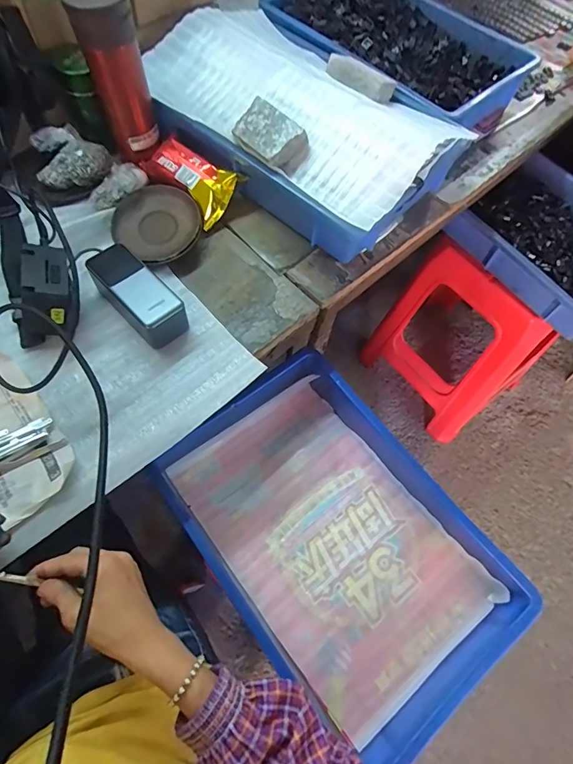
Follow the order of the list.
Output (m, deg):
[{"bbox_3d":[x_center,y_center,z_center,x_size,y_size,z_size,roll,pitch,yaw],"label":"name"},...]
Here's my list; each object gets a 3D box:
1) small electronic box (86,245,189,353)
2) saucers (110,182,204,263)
[{"bbox_3d":[-0.183,-0.108,0.511,0.061,0.047,0.141,-41,79,-18],"label":"small electronic box"},{"bbox_3d":[-0.175,-0.213,0.561,0.115,0.018,0.112,4,70,-10],"label":"saucers"}]

